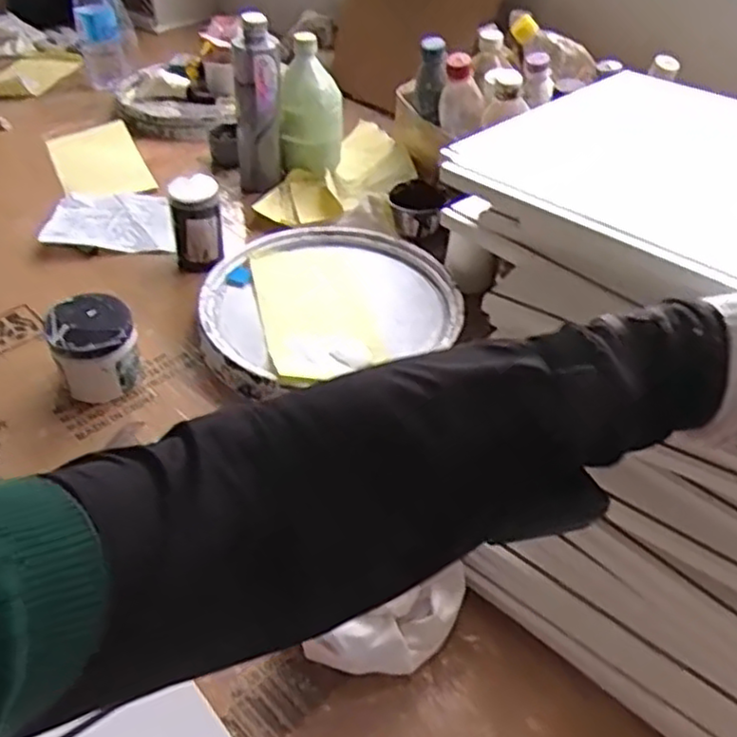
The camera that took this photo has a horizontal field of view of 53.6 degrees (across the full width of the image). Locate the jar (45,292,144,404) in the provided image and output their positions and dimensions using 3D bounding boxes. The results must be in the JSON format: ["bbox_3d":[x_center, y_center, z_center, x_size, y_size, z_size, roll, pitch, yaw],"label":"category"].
[{"bbox_3d":[-0.265,-0.021,0.708,0.075,0.086,0.070,1,41,-1],"label":"jar"}]

